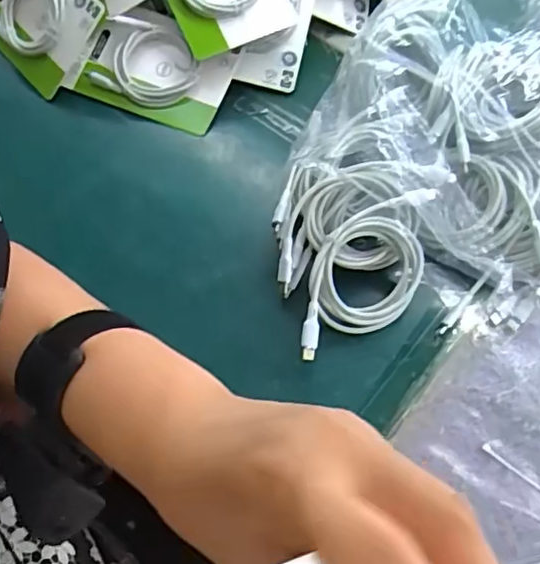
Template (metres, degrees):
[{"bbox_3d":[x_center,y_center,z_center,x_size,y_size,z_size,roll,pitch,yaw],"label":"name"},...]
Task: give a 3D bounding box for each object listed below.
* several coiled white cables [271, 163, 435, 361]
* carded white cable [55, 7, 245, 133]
[{"bbox_3d":[0.061,-0.019,0.454,0.109,0.032,0.142,3,81,-8],"label":"several coiled white cables"},{"bbox_3d":[-0.109,-0.201,0.564,0.140,0.026,0.093,22,89,6],"label":"carded white cable"}]

